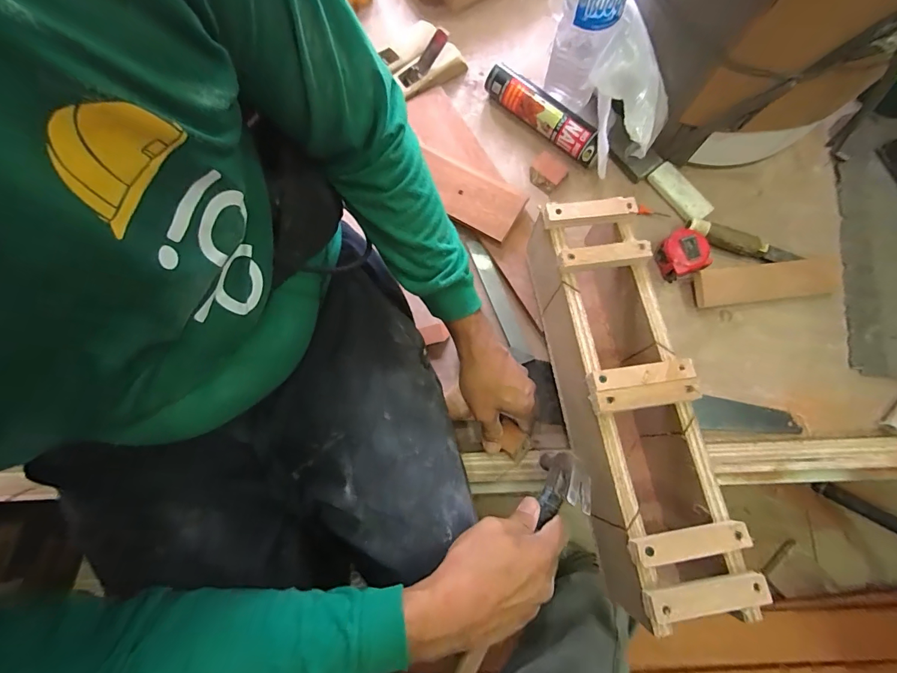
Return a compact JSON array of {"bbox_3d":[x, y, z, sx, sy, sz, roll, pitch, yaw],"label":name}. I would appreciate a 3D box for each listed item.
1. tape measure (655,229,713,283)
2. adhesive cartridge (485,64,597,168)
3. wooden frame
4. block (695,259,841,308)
[{"bbox_3d":[0.341,-0.121,0.583,0.067,0.040,0.063,-19,79,-3],"label":"tape measure"},{"bbox_3d":[0.150,-0.345,0.630,0.208,0.050,0.044,40,81,8],"label":"adhesive cartridge"},{"bbox_3d":[0.194,0.057,0.473,0.107,0.183,0.411,-9,79,-1],"label":"wooden frame"},{"bbox_3d":[0.455,-0.078,0.572,0.200,0.012,0.053,-6,97,-1],"label":"block"}]

